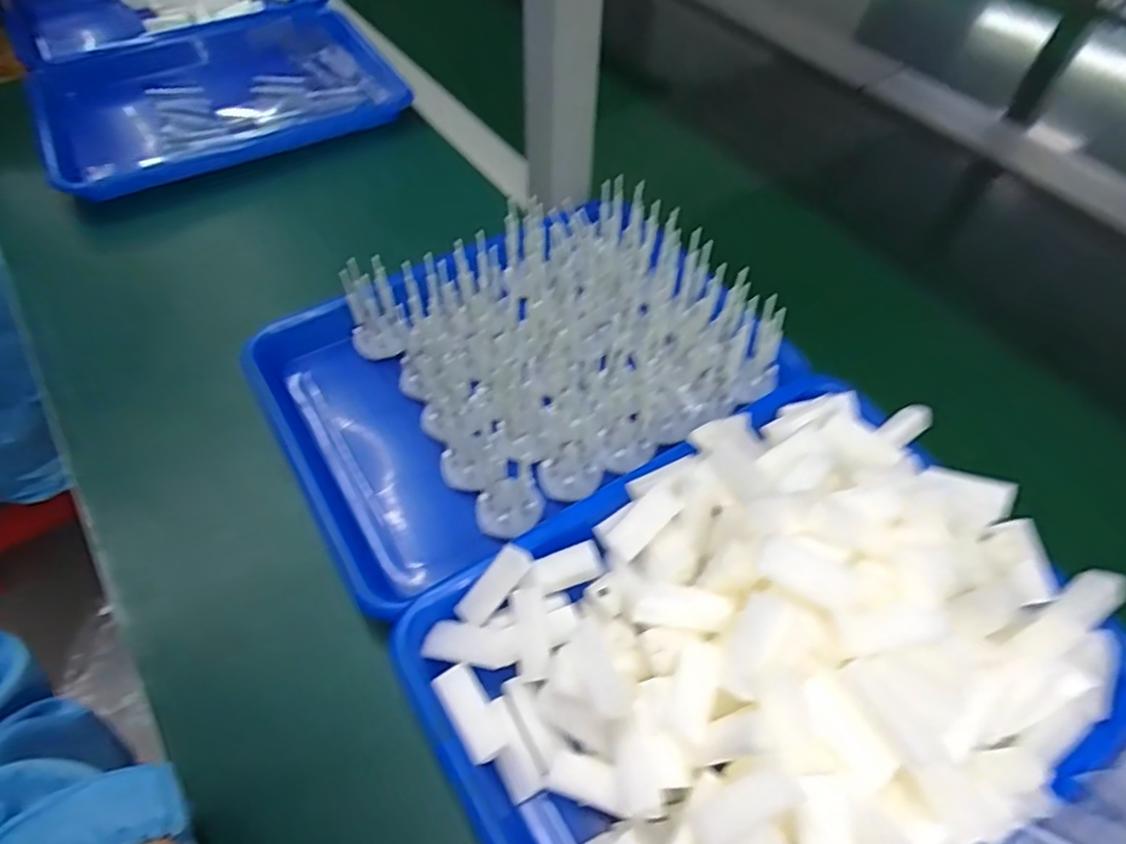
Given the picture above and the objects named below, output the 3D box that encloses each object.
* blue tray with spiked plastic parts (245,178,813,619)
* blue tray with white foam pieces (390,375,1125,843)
[{"bbox_3d":[-0.025,-0.041,0.460,0.330,0.069,0.236,-24,58,-19],"label":"blue tray with spiked plastic parts"},{"bbox_3d":[0.109,0.104,0.328,0.315,0.079,0.241,-29,59,-22],"label":"blue tray with white foam pieces"}]

